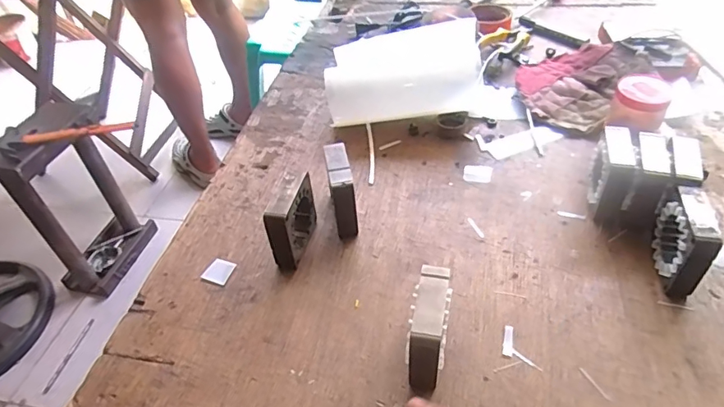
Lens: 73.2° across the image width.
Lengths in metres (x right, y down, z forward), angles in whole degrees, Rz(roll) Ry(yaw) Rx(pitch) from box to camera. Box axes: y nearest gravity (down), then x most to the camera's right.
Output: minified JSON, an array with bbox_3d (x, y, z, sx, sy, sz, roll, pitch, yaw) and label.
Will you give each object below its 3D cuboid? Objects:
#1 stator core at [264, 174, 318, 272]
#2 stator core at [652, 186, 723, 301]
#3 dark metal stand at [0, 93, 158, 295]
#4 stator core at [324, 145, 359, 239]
[{"bbox_3d":[-0.070,0.016,0.496,0.020,0.077,0.080,8,45,13],"label":"stator core"},{"bbox_3d":[0.289,0.037,0.440,0.024,0.077,0.071,6,45,11],"label":"stator core"},{"bbox_3d":[-0.697,-0.015,1.231,0.201,0.446,0.266,6,45,12],"label":"dark metal stand"},{"bbox_3d":[-0.021,-0.013,0.524,0.024,0.078,0.068,-9,44,-4],"label":"stator core"}]

